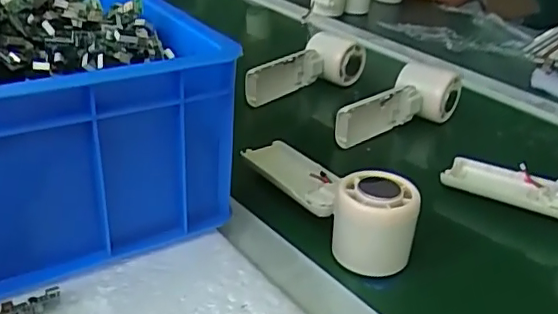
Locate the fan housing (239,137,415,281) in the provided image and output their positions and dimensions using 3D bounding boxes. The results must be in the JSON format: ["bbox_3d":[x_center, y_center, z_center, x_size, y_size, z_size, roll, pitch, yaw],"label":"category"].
[{"bbox_3d":[0.035,0.019,0.439,0.048,0.054,0.165,-15,34,-29],"label":"fan housing"}]

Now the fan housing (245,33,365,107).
[{"bbox_3d":[0.027,-0.102,0.661,0.170,0.058,0.048,-24,39,-38],"label":"fan housing"}]

